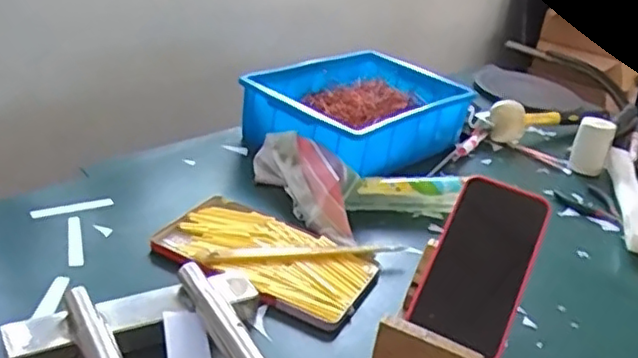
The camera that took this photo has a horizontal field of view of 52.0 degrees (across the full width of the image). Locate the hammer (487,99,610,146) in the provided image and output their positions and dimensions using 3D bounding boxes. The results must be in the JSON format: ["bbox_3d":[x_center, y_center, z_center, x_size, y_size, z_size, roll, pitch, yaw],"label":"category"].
[{"bbox_3d":[0.383,-0.113,1.062,0.292,0.053,0.055,-11,34,-34],"label":"hammer"}]

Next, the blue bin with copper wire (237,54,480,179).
[{"bbox_3d":[0.065,-0.097,0.925,0.213,0.090,0.323,26,32,28],"label":"blue bin with copper wire"}]

